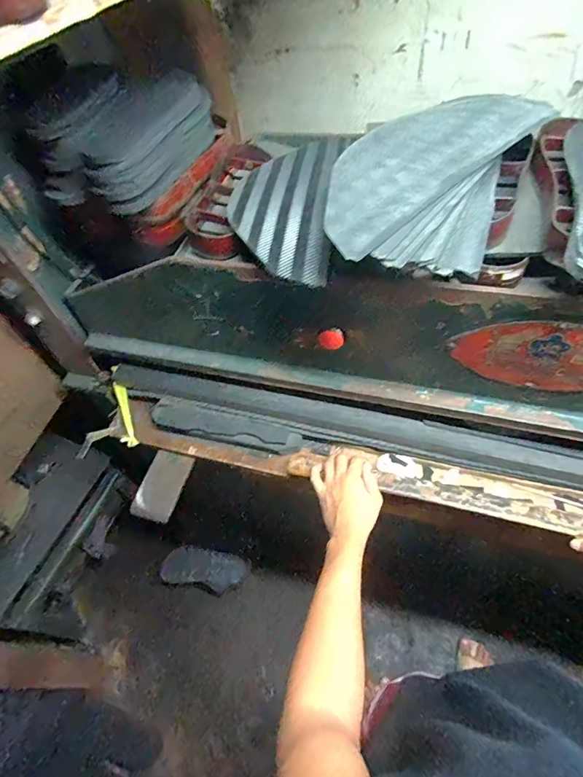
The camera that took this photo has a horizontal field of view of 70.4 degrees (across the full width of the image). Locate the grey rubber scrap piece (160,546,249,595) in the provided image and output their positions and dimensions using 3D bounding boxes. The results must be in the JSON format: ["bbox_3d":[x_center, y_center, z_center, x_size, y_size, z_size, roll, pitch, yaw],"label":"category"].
[{"bbox_3d":[-0.303,0.639,1.463,0.288,0.034,0.123,13,53,-12],"label":"grey rubber scrap piece"}]

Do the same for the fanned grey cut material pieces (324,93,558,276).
[{"bbox_3d":[0.163,-0.263,0.510,0.197,0.059,0.348,22,59,21],"label":"fanned grey cut material pieces"}]

